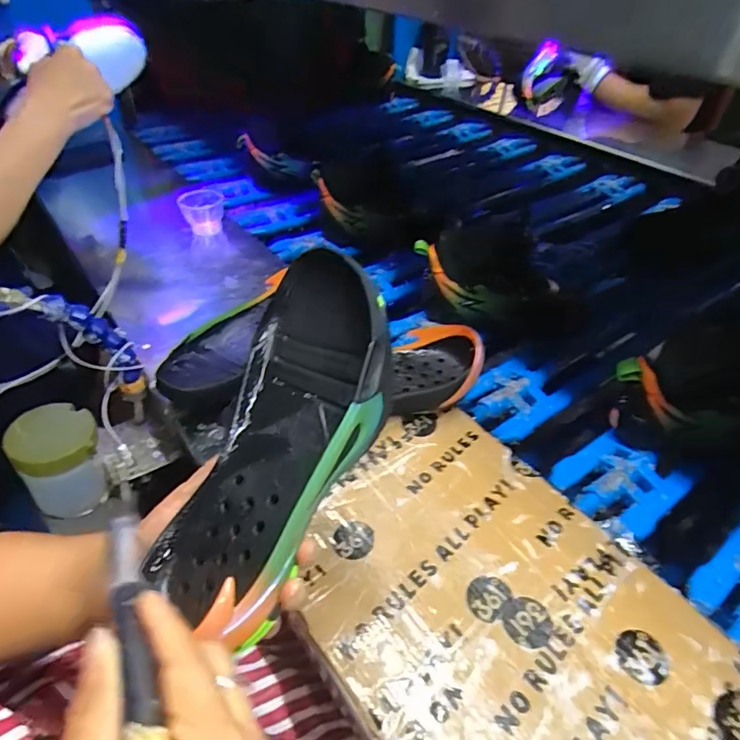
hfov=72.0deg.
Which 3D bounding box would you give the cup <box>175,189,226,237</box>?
[{"bbox_3d":[-0.257,-0.243,0.788,0.066,0.051,0.053,-14,44,-15],"label":"cup"}]

